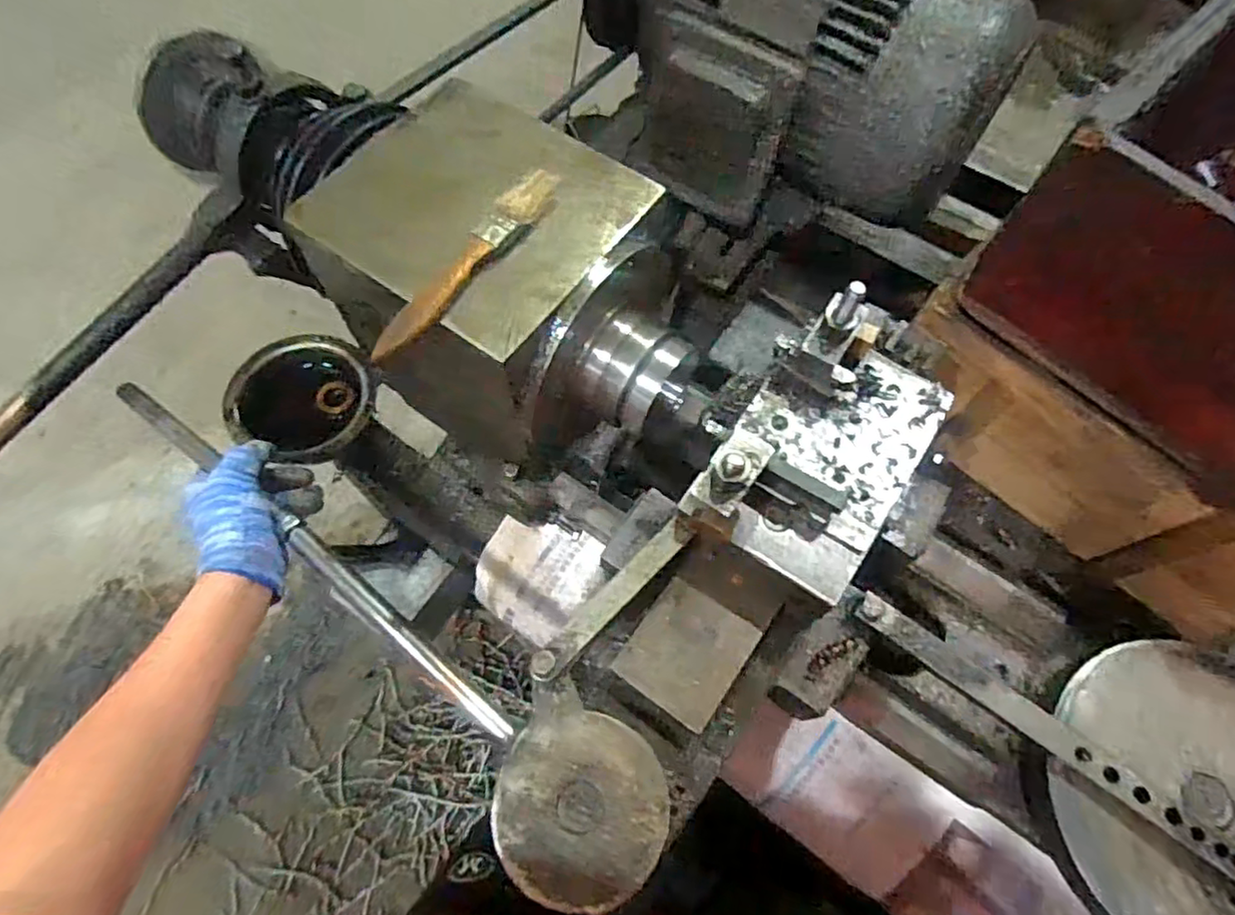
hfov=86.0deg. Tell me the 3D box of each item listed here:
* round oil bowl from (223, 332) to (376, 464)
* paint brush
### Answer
[{"bbox_3d":[-0.293,-0.055,0.619,0.125,0.053,0.127,0,65,-1],"label":"round oil bowl"},{"bbox_3d":[-0.082,-0.108,0.370,0.022,0.017,0.148,32,69,13],"label":"paint brush"}]

